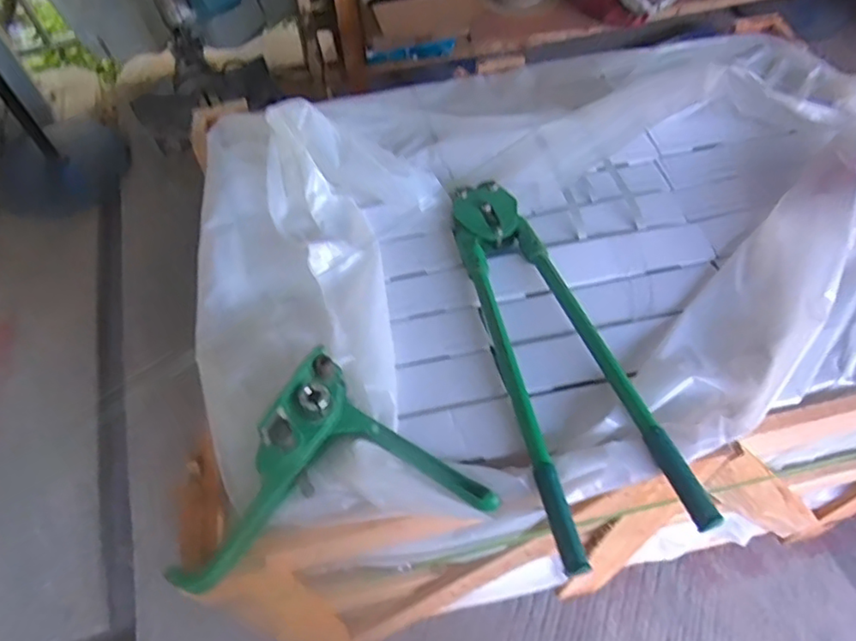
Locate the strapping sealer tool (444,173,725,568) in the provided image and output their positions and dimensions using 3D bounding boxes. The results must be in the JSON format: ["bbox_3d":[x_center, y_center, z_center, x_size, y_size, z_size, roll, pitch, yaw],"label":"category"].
[{"bbox_3d":[0.133,0.014,0.693,0.146,0.063,0.497,-15,62,-7],"label":"strapping sealer tool"}]

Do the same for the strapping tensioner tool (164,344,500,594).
[{"bbox_3d":[-0.107,0.190,0.582,0.236,0.056,0.252,37,68,19],"label":"strapping tensioner tool"}]

